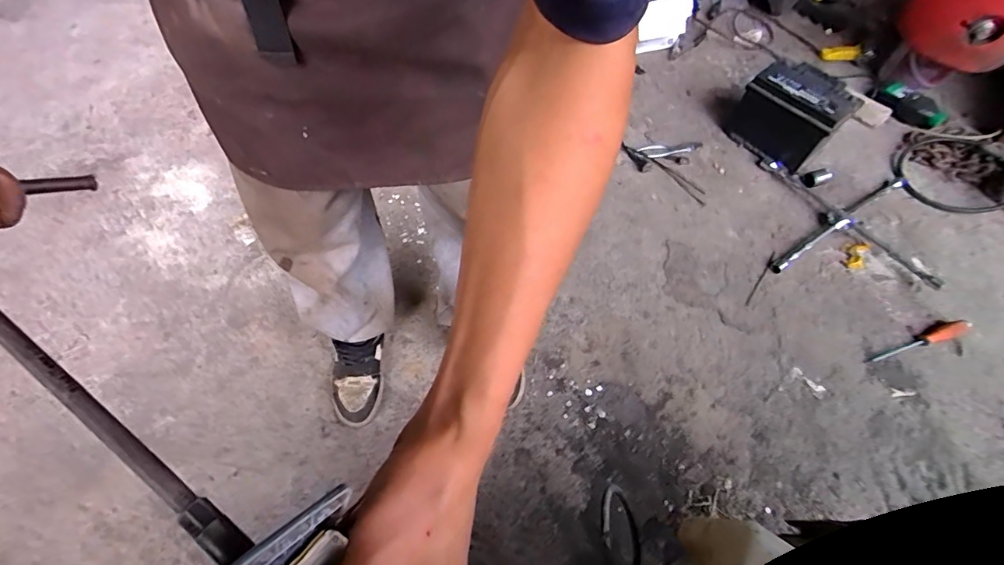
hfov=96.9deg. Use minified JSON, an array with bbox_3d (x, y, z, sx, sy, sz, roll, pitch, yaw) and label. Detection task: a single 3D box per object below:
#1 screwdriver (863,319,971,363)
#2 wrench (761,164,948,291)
[{"bbox_3d":[0.888,0.129,0.950,0.225,0.025,0.032,-23,62,3],"label":"screwdriver"},{"bbox_3d":[0.854,-0.172,1.130,0.335,0.061,0.397,12,62,6],"label":"wrench"}]

